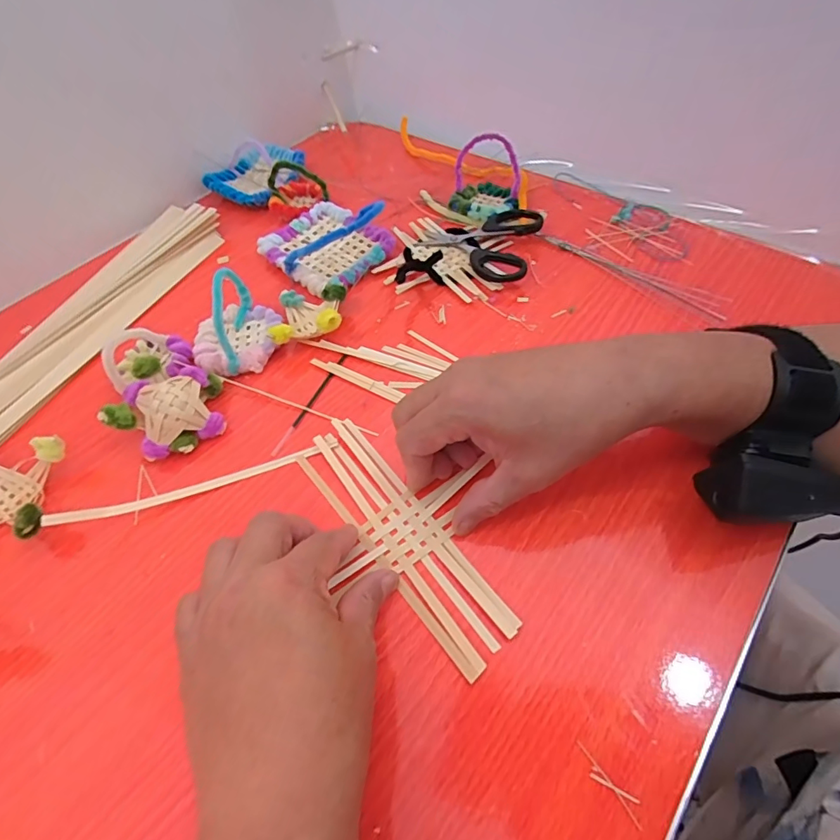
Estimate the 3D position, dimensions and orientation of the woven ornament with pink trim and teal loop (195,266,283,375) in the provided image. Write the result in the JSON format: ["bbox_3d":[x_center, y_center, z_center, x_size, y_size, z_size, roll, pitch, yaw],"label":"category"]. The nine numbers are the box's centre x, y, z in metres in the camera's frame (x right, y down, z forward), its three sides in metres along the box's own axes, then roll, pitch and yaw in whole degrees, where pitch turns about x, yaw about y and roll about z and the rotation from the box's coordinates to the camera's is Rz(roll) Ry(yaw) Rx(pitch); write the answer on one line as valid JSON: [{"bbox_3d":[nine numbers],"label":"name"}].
[{"bbox_3d":[-0.142,-0.075,0.361,0.067,0.057,0.067,-25,57,-13],"label":"woven ornament with pink trim and teal loop"}]

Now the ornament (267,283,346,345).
[{"bbox_3d":[-0.085,-0.084,0.378,0.053,0.028,0.060,-6,55,0],"label":"ornament"}]

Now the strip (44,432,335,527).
[{"bbox_3d":[-0.133,0.035,0.299,0.164,0.028,0.010,-21,56,-10],"label":"strip"}]

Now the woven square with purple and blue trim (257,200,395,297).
[{"bbox_3d":[-0.081,-0.164,0.424,0.094,0.048,0.126,-38,60,-20],"label":"woven square with purple and blue trim"}]

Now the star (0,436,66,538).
[{"bbox_3d":[-0.257,0.047,0.306,0.069,0.027,0.064,-5,55,1],"label":"star"}]

